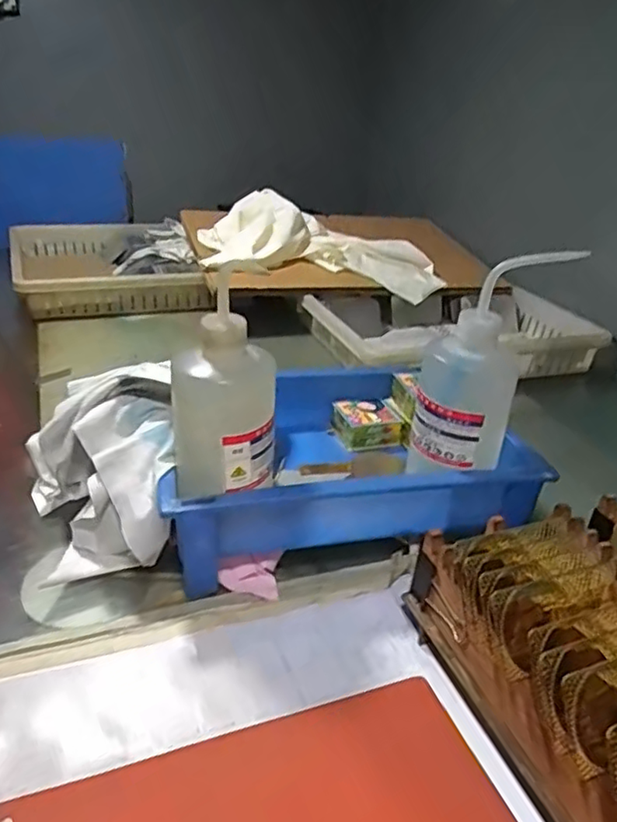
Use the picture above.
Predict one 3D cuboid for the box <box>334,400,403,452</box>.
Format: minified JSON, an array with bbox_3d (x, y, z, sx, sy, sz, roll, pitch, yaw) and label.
[{"bbox_3d":[0.058,0.012,0.613,0.058,0.029,0.046,-3,28,-14],"label":"box"}]

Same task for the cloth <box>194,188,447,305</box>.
[{"bbox_3d":[0.020,-0.264,1.005,0.390,0.057,0.161,11,56,-4],"label":"cloth"}]

